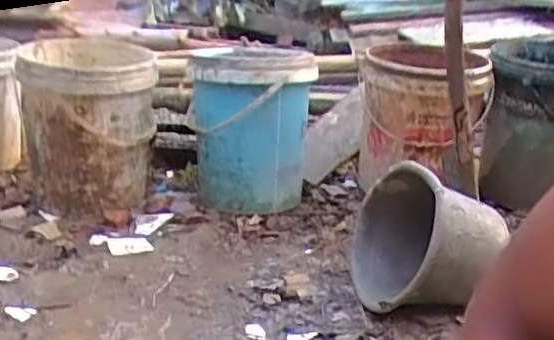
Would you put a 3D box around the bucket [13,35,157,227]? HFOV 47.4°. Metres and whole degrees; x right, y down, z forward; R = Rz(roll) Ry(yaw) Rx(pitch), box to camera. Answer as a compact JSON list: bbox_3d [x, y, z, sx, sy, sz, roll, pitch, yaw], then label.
[{"bbox_3d":[-0.447,-0.103,1.521,0.289,0.353,0.344,-3,20,-18],"label":"bucket"}]

